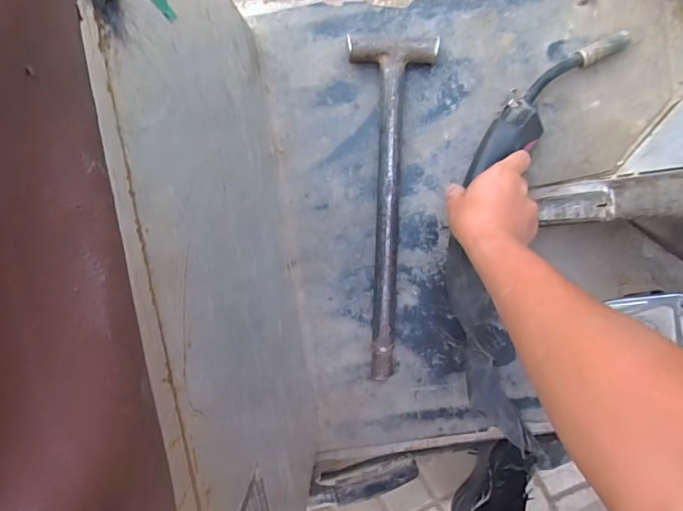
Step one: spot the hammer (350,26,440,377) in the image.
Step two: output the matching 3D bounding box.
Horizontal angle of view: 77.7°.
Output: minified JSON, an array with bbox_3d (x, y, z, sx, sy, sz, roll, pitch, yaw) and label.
[{"bbox_3d":[0.046,-0.045,0.494,0.088,0.028,0.382,4,98,2],"label":"hammer"}]

